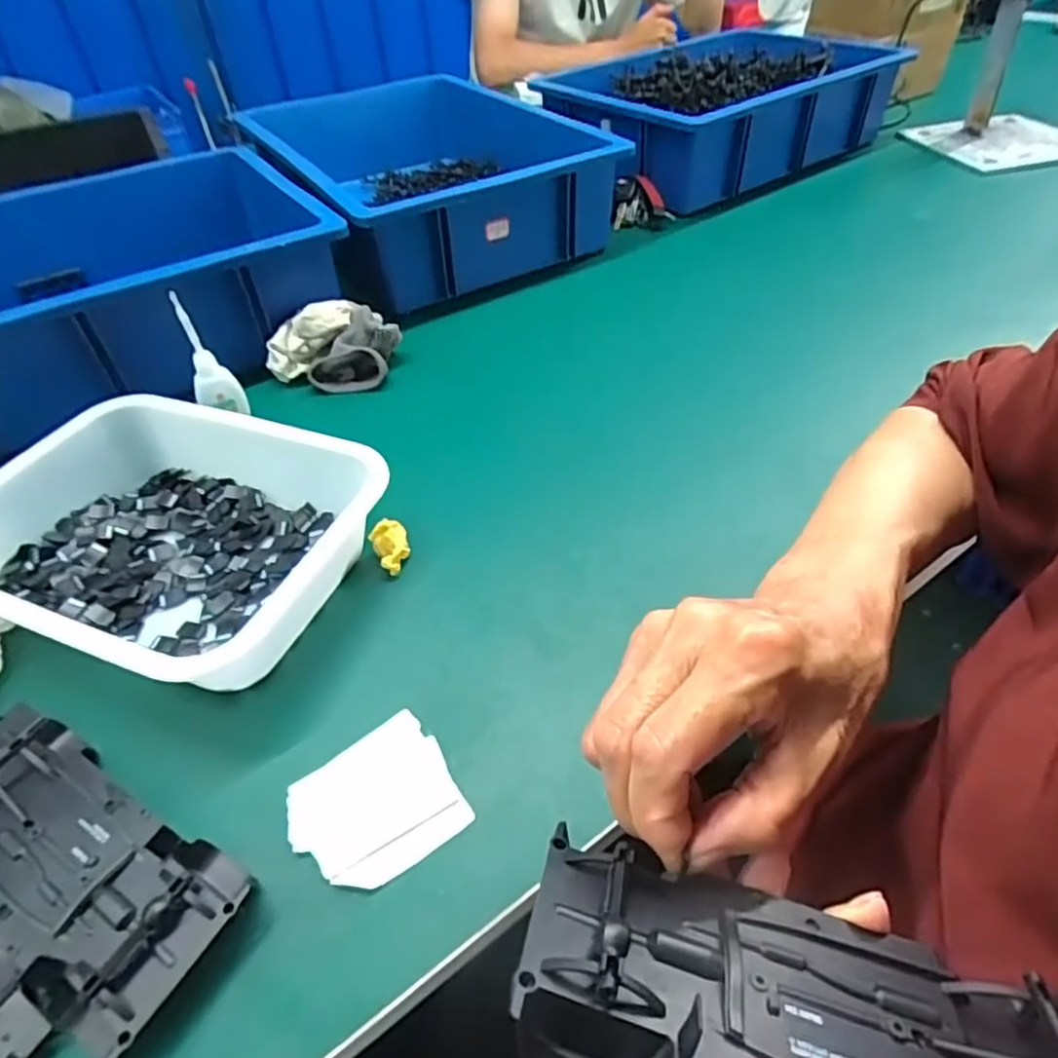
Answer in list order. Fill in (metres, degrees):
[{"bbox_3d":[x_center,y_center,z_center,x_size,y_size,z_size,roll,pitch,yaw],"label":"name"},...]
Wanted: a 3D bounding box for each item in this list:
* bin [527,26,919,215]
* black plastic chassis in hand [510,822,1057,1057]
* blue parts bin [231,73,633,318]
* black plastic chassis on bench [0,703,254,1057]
[{"bbox_3d":[0.278,-0.580,0.929,0.507,0.123,0.272,-30,50,-25],"label":"bin"},{"bbox_3d":[0.091,0.147,0.193,0.191,0.036,0.071,17,22,8],"label":"black plastic chassis in hand"},{"bbox_3d":[-0.118,-0.431,0.815,0.360,0.118,0.472,-21,47,-17],"label":"blue parts bin"},{"bbox_3d":[-0.216,0.150,0.309,0.184,0.028,0.077,22,50,24],"label":"black plastic chassis on bench"}]

